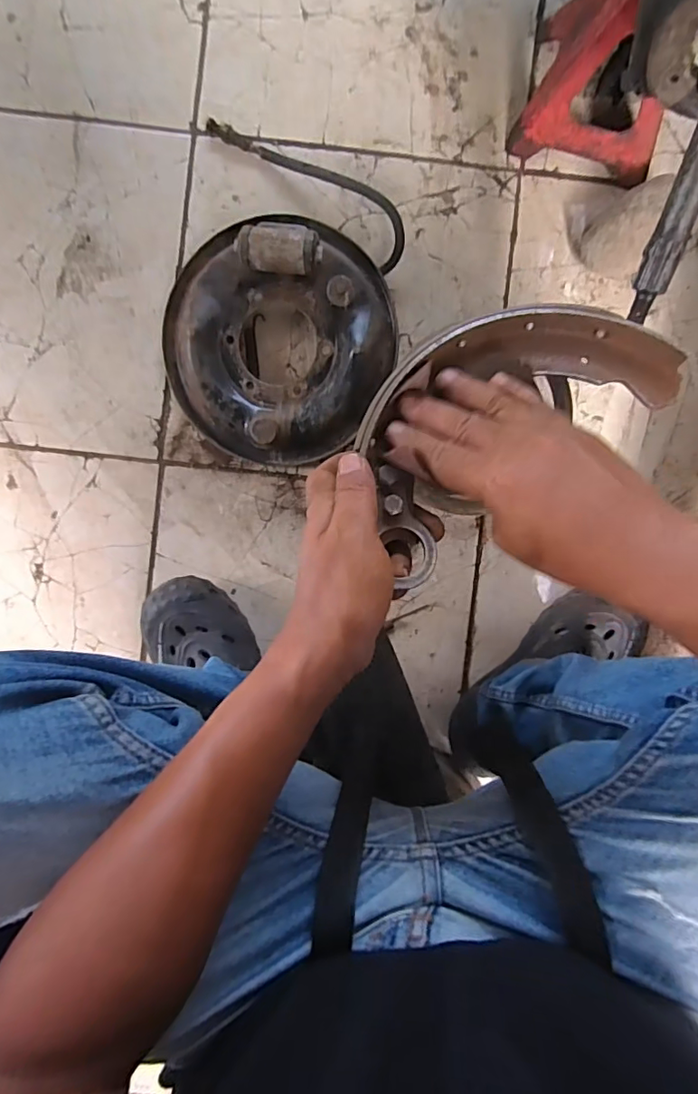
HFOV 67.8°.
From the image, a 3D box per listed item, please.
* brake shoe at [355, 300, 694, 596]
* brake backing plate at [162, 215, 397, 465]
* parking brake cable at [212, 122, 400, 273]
[{"bbox_3d":[0.094,-0.087,0.315,0.214,0.049,0.112,-33,93,0],"label":"brake shoe"},{"bbox_3d":[-0.089,-0.242,0.602,0.271,0.093,0.257,0,92,-2],"label":"brake backing plate"},{"bbox_3d":[-0.044,-0.443,0.620,0.284,0.044,0.065,39,91,-3],"label":"parking brake cable"}]

